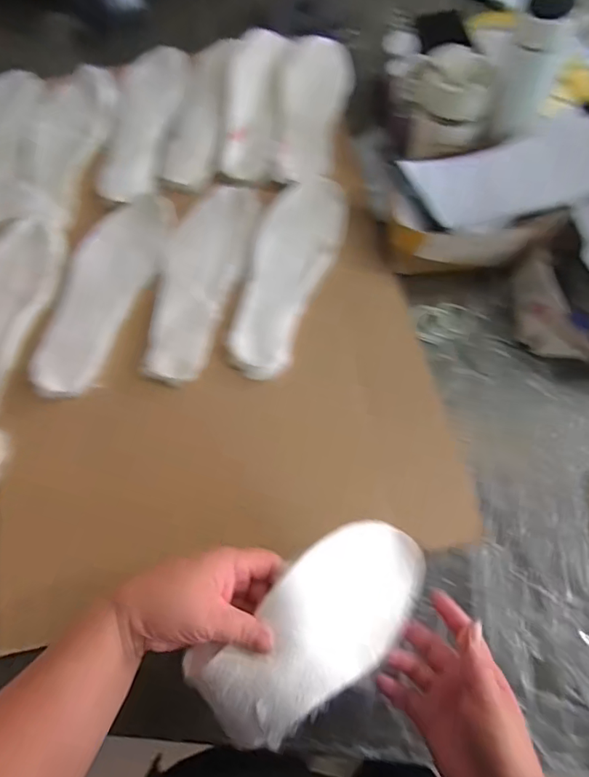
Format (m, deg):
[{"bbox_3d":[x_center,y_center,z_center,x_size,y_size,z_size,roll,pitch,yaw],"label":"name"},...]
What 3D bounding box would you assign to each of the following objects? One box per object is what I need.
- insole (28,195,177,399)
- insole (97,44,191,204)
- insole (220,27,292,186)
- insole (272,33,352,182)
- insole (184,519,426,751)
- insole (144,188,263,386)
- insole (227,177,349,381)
[{"bbox_3d":[-0.239,-0.122,0.608,0.107,0.010,0.280,15,69,9],"label":"insole"},{"bbox_3d":[-0.211,-0.385,0.707,0.088,0.016,0.271,7,72,4],"label":"insole"},{"bbox_3d":[-0.057,-0.411,0.709,0.076,0.012,0.275,6,68,5],"label":"insole"},{"bbox_3d":[0.025,-0.406,0.710,0.097,0.018,0.260,7,68,6],"label":"insole"},{"bbox_3d":[0.023,0.182,0.385,0.201,0.042,0.092,-35,73,-21],"label":"insole"},{"bbox_3d":[-0.119,-0.142,0.614,0.095,0.004,0.281,14,68,8],"label":"insole"},{"bbox_3d":[-0.006,-0.147,0.624,0.099,0.018,0.288,14,68,8],"label":"insole"}]

